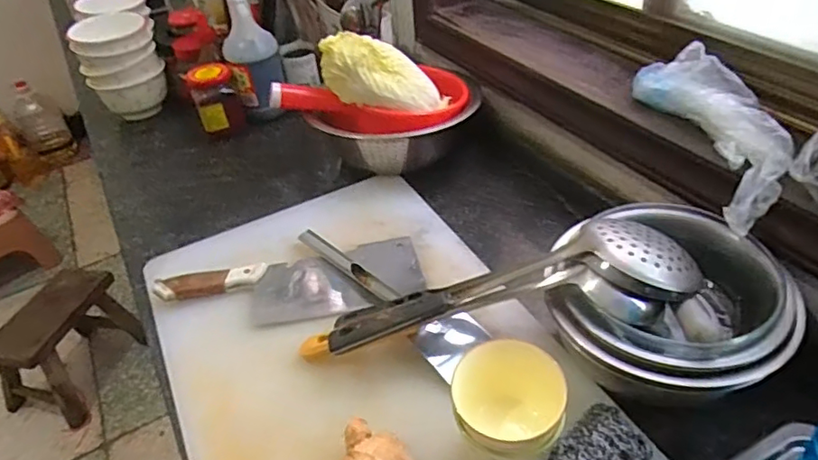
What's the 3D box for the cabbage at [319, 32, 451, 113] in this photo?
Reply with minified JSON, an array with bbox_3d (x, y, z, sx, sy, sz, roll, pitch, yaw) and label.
[{"bbox_3d":[-0.032,-0.202,0.798,0.184,0.076,0.067,18,36,-19],"label":"cabbage"}]

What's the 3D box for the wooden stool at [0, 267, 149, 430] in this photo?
[{"bbox_3d":[-0.908,0.298,1.552,0.237,0.259,0.326,9,42,17],"label":"wooden stool"}]

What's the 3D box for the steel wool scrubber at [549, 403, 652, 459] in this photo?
[{"bbox_3d":[0.155,0.178,0.467,0.055,0.020,0.082,30,52,35],"label":"steel wool scrubber"}]

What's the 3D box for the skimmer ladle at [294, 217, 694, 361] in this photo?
[{"bbox_3d":[0.069,0.065,0.549,0.374,0.058,0.081,-17,39,10],"label":"skimmer ladle"}]

